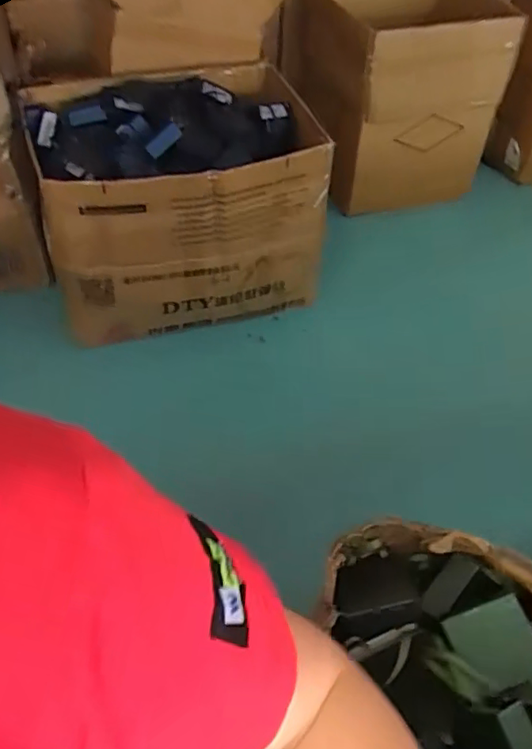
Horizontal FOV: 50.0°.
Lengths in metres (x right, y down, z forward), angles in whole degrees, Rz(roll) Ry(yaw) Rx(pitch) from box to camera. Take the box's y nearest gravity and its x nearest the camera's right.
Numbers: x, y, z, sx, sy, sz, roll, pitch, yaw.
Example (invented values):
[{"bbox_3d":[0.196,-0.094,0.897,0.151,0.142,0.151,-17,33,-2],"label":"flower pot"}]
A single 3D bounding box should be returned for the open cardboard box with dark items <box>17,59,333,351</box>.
[{"bbox_3d":[-0.217,-0.418,1.425,0.615,0.541,0.426,-15,51,-16],"label":"open cardboard box with dark items"}]

